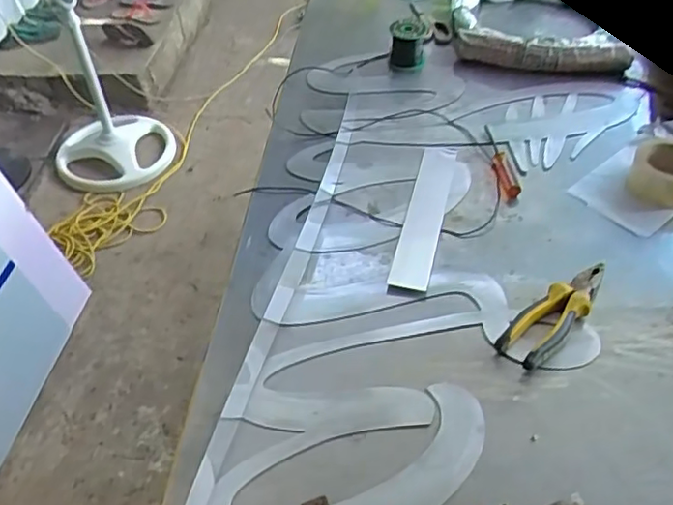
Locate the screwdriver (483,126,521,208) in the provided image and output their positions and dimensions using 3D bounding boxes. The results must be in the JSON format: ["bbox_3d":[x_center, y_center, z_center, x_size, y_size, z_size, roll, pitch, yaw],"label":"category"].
[{"bbox_3d":[0.258,-0.151,1.026,0.025,0.023,0.196,-3,44,-1],"label":"screwdriver"}]

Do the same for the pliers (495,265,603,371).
[{"bbox_3d":[0.263,0.069,0.770,0.181,0.024,0.053,-35,53,-29],"label":"pliers"}]

